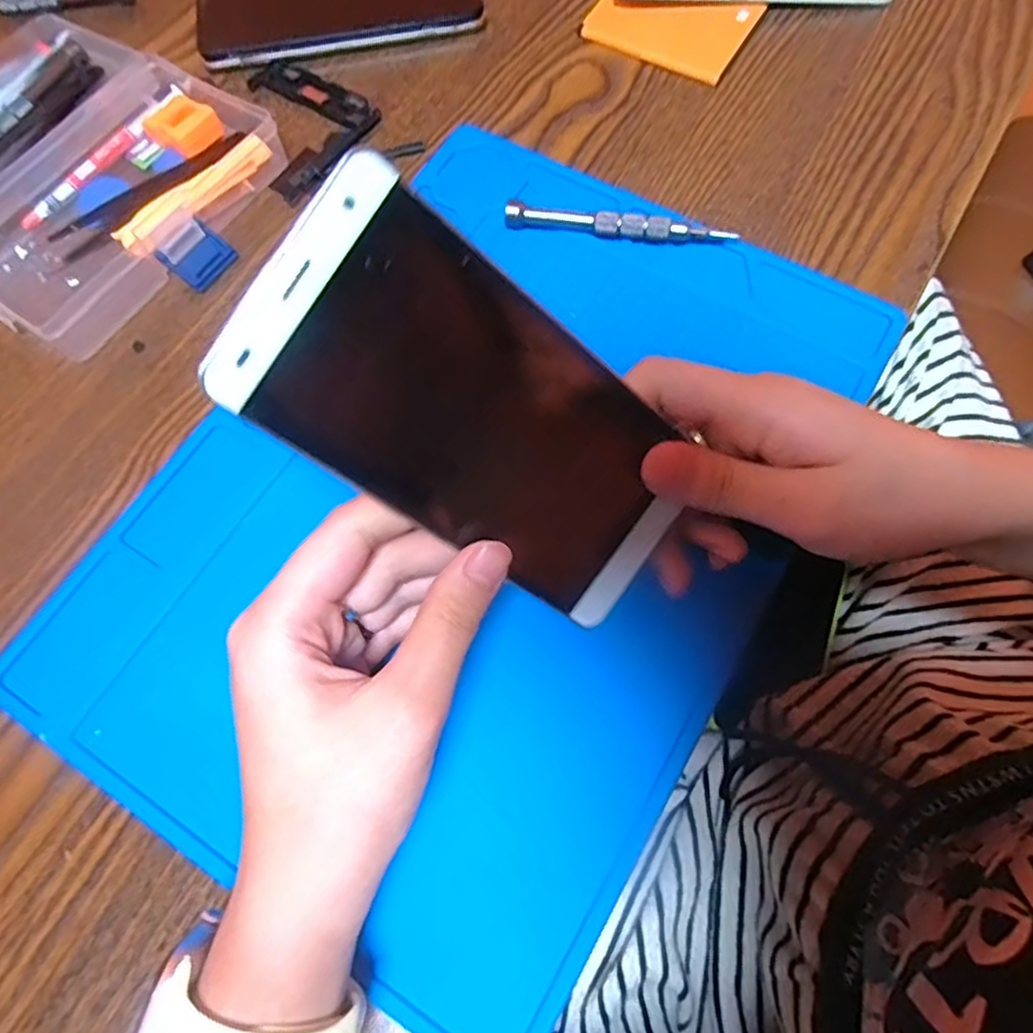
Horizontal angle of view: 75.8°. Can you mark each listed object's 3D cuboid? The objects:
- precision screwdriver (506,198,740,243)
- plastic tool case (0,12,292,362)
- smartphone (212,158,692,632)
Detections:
[{"bbox_3d":[0.046,-0.131,0.299,0.101,0.013,0.011,7,70,5],"label":"precision screwdriver"},{"bbox_3d":[-0.219,-0.169,0.319,0.167,0.023,0.146,33,74,14],"label":"plastic tool case"},{"bbox_3d":[-0.006,-0.026,0.189,0.139,0.004,0.069,34,91,-28],"label":"smartphone"}]

